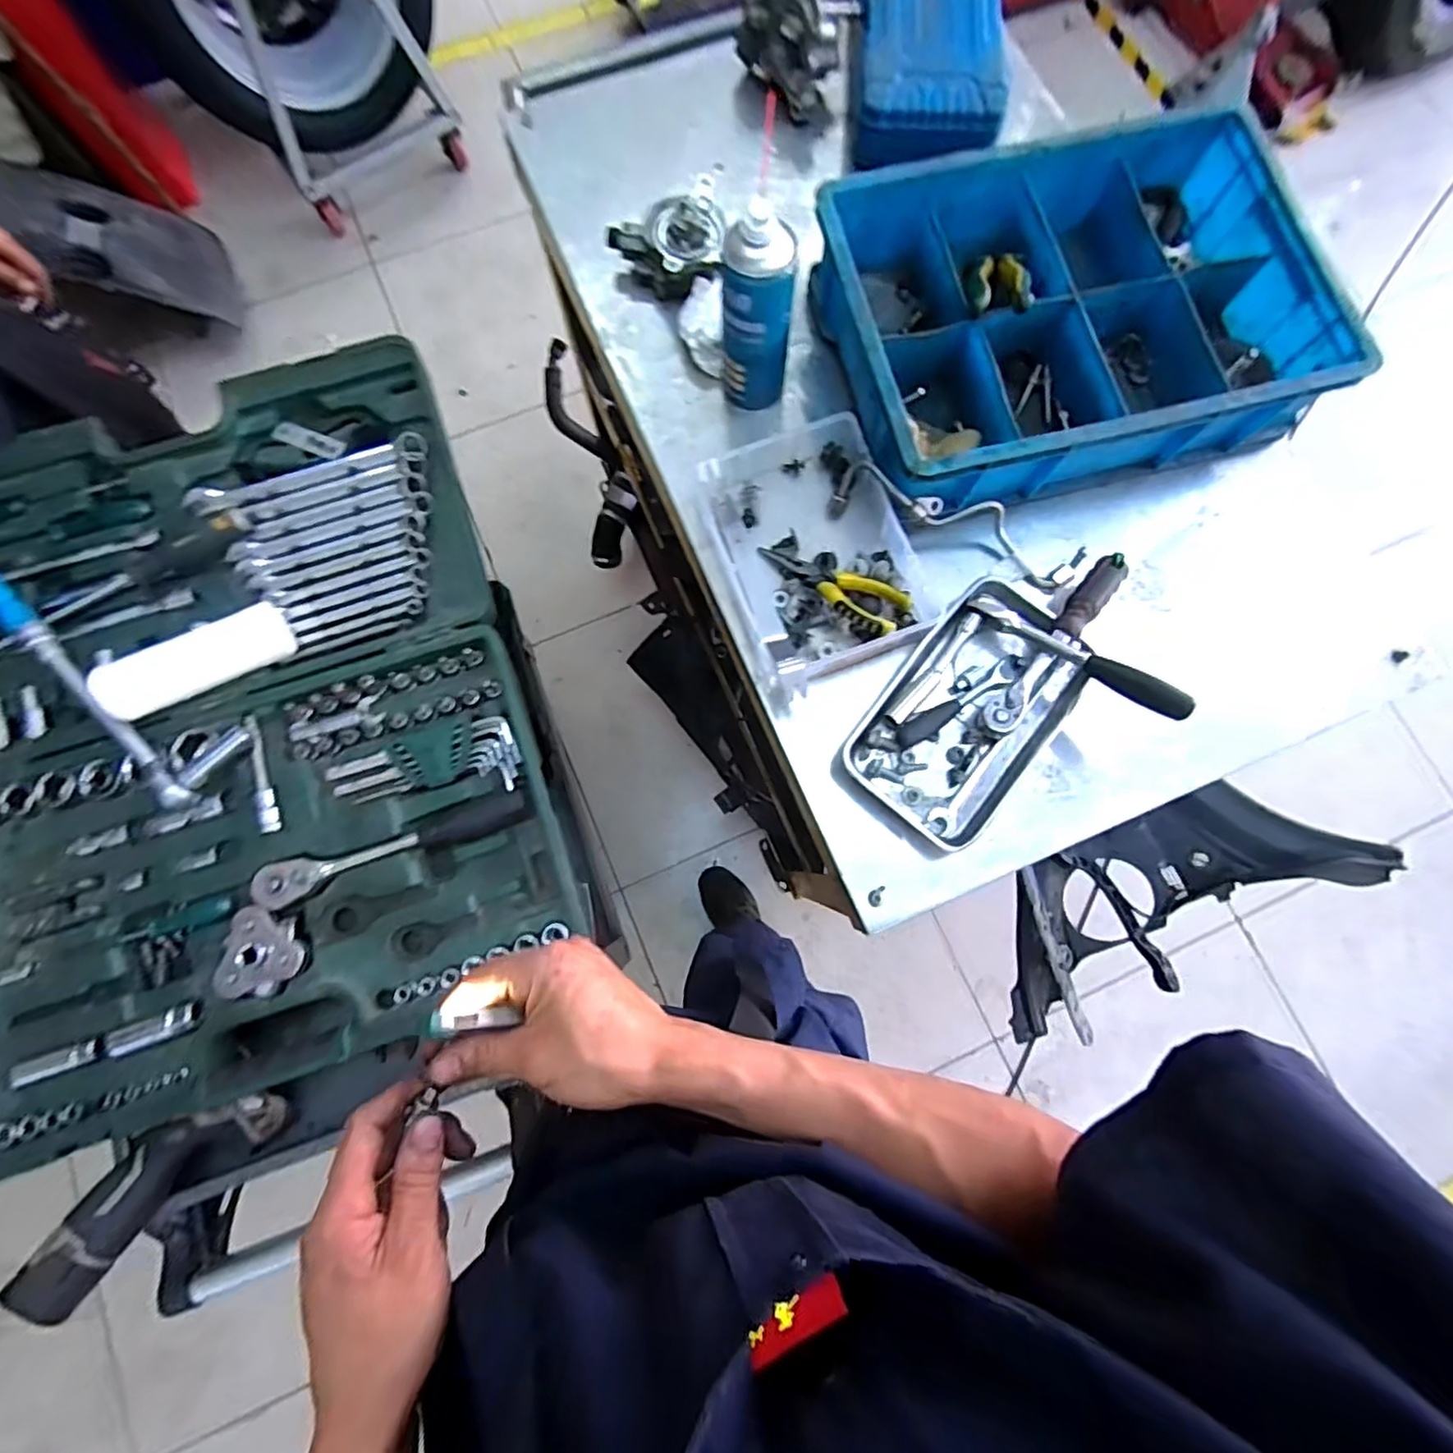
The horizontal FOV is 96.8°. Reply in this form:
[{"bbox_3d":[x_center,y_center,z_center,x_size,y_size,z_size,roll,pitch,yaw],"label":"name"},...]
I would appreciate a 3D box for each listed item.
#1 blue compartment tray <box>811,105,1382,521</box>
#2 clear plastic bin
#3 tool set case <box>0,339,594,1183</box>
[{"bbox_3d":[0.325,-0.396,0.635,0.427,0.117,0.313,-15,78,-3],"label":"blue compartment tray"},{"bbox_3d":[0.081,-0.174,0.623,0.174,0.052,0.244,-19,78,-4],"label":"clear plastic bin"},{"bbox_3d":[-0.465,-0.002,0.612,0.542,0.076,0.695,-19,78,-4],"label":"tool set case"}]

